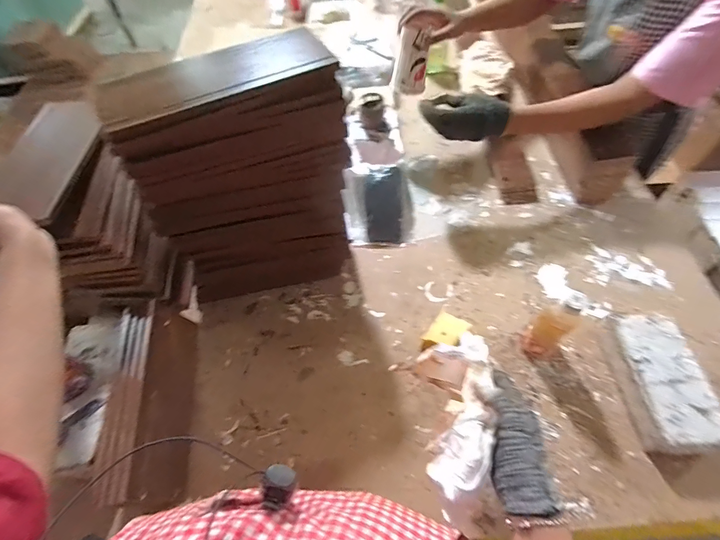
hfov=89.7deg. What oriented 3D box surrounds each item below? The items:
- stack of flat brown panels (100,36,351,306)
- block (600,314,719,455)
[{"bbox_3d":[-0.177,-0.127,0.627,0.313,0.418,0.163,-12,56,-4],"label":"stack of flat brown panels"},{"bbox_3d":[0.473,0.177,0.577,0.098,0.068,0.205,-5,56,0],"label":"block"}]

